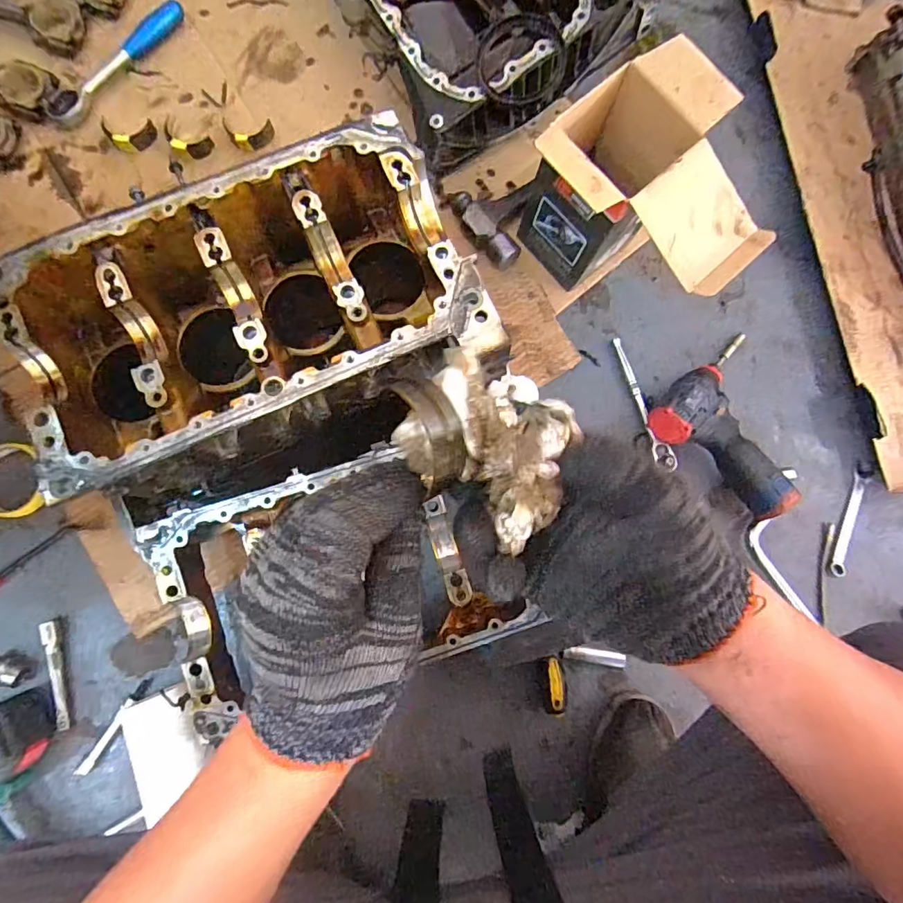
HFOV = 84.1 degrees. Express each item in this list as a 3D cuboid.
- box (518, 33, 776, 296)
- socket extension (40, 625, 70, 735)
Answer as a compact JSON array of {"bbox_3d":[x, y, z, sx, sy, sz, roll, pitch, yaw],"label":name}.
[{"bbox_3d":[0.229,-0.290,0.612,0.251,0.213,0.205,36,81,2],"label":"box"},{"bbox_3d":[-0.463,0.263,0.588,0.014,0.016,0.123,-12,82,-5],"label":"socket extension"}]

